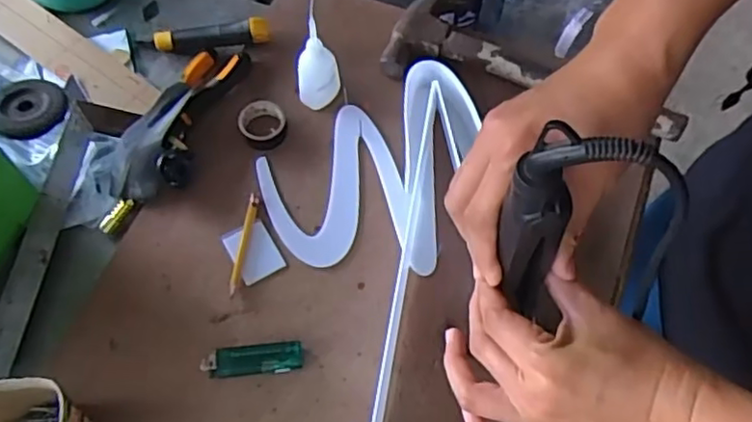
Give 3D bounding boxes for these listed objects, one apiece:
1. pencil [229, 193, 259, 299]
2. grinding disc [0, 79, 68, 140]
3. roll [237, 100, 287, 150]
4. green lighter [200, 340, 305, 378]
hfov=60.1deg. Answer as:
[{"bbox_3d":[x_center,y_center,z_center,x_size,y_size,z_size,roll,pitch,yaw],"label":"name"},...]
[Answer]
[{"bbox_3d":[-0.117,0.029,0.575,0.009,0.005,0.094,8,63,2],"label":"pencil"},{"bbox_3d":[-0.350,-0.103,0.650,0.073,0.011,0.079,1,63,-2],"label":"grinding disc"},{"bbox_3d":[-0.111,-0.084,0.623,0.048,0.015,0.047,1,63,-2],"label":"roll"},{"bbox_3d":[-0.101,0.122,0.533,0.080,0.011,0.025,-4,64,-4],"label":"green lighter"}]

